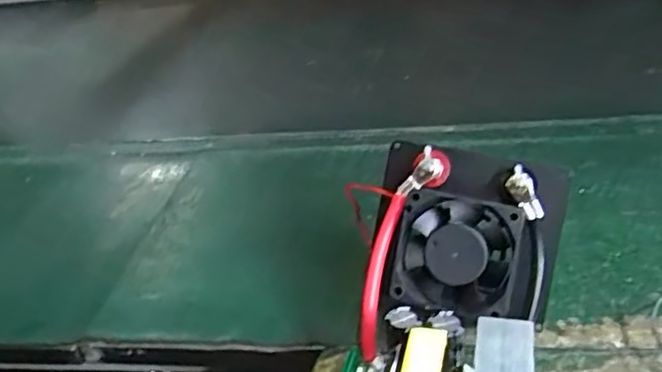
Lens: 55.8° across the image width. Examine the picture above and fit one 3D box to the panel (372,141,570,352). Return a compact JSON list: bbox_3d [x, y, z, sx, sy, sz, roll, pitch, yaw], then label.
[{"bbox_3d":[0.069,0.031,0.329,0.092,0.095,0.028,10,-3,16],"label":"panel"}]

